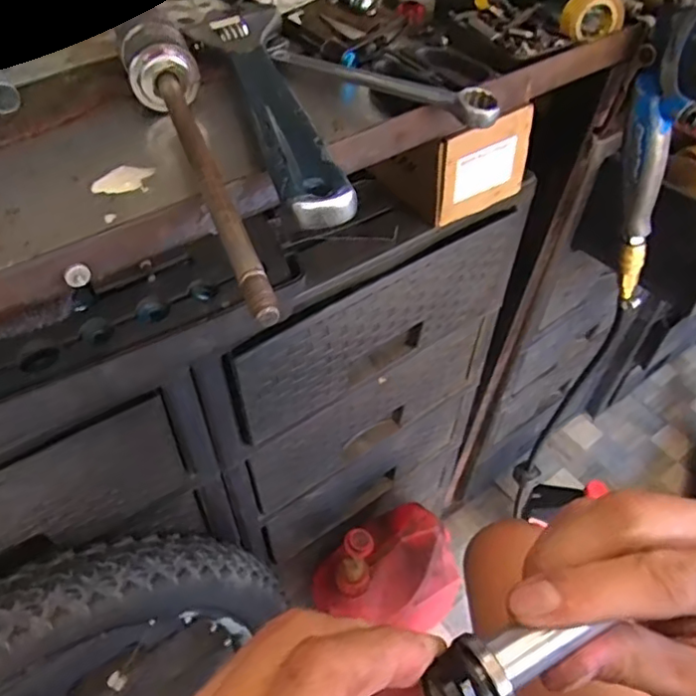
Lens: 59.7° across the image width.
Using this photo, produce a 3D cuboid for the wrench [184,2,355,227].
[{"bbox_3d":[-0.043,-0.159,0.370,0.064,0.021,0.260,-16,52,-15],"label":"wrench"}]

